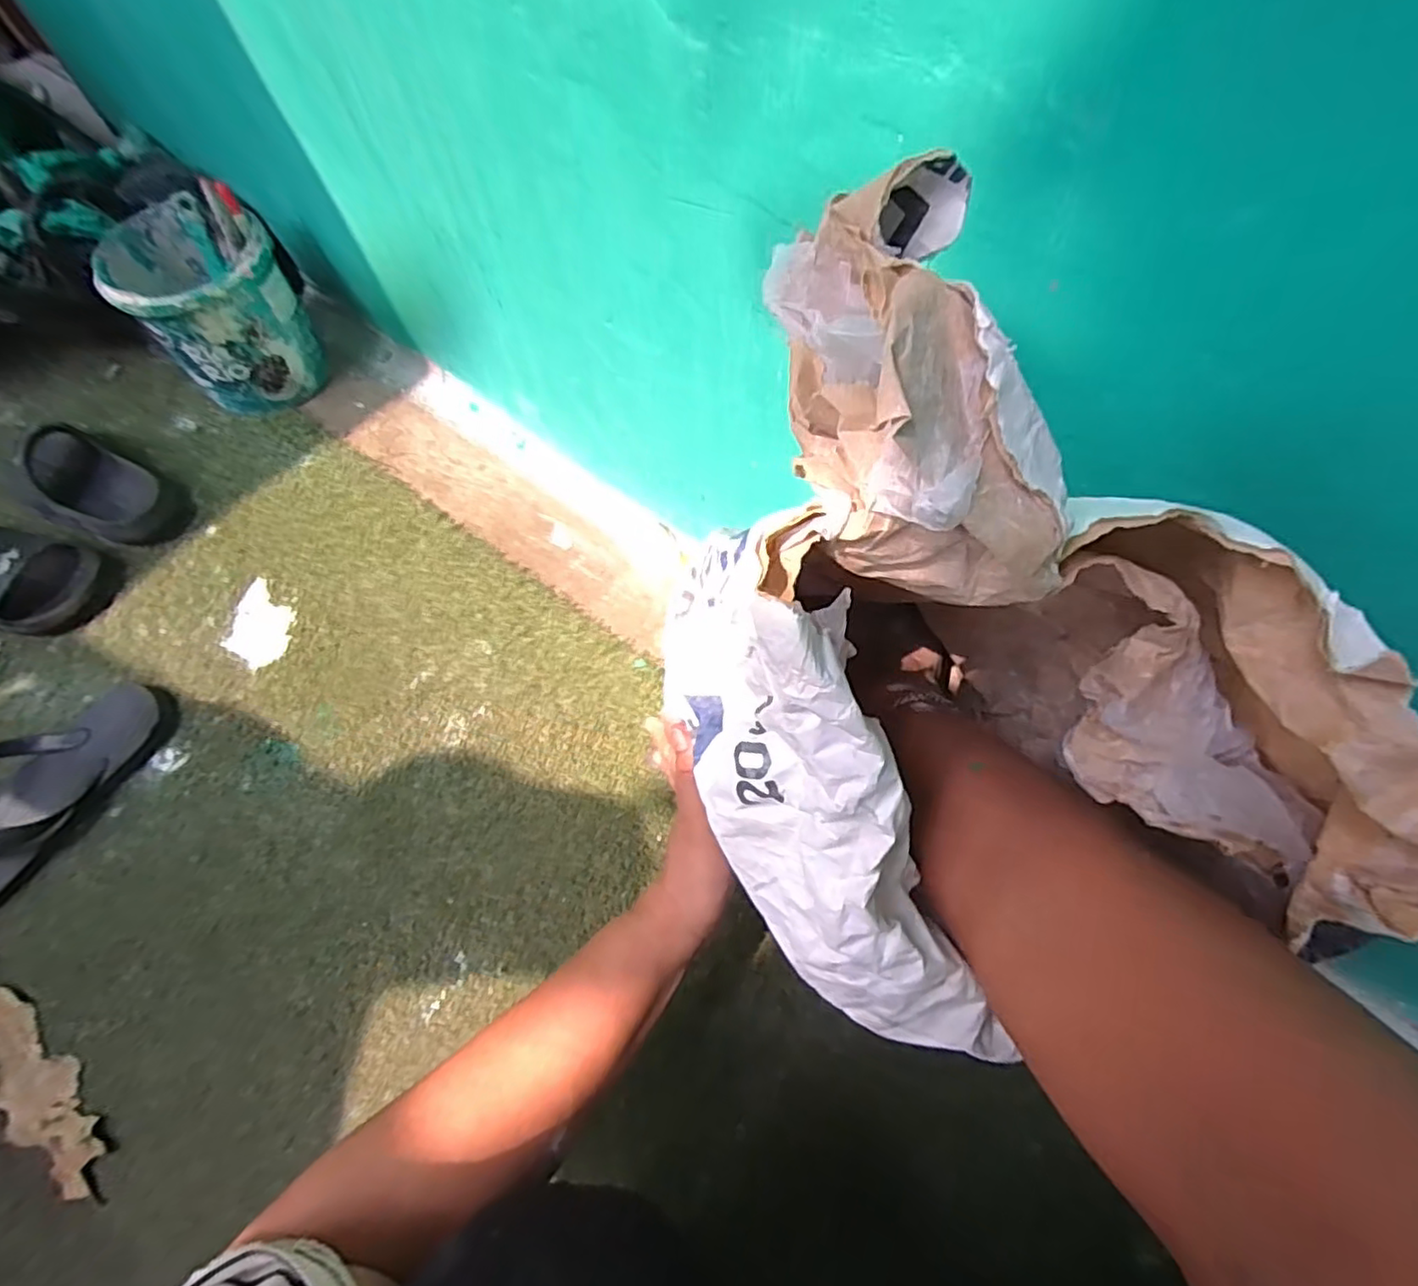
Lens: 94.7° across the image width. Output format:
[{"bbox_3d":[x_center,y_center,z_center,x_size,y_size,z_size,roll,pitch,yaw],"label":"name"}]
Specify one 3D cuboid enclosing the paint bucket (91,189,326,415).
[{"bbox_3d":[-0.546,-0.377,0.739,0.159,0.159,0.173,-1,64,2],"label":"paint bucket"}]

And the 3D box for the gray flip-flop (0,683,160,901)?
[{"bbox_3d":[-0.631,0.141,0.606,0.133,0.050,0.251,28,68,15],"label":"gray flip-flop"}]

